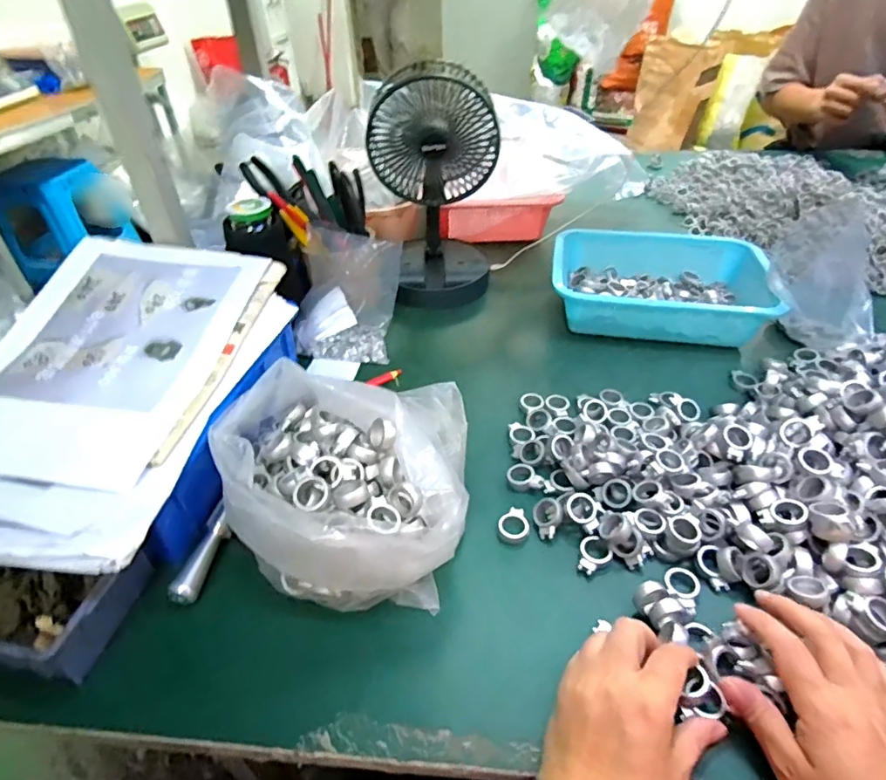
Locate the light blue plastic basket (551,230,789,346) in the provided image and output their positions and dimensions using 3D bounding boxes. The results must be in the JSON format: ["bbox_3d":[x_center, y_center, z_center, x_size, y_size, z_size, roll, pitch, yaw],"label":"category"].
[{"bbox_3d":[0.282,-0.141,0.708,0.265,0.064,0.185,8,41,11],"label":"light blue plastic basket"}]

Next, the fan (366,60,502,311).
[{"bbox_3d":[-0.010,-0.262,0.724,0.157,0.258,0.145,-5,40,-3],"label":"fan"}]

